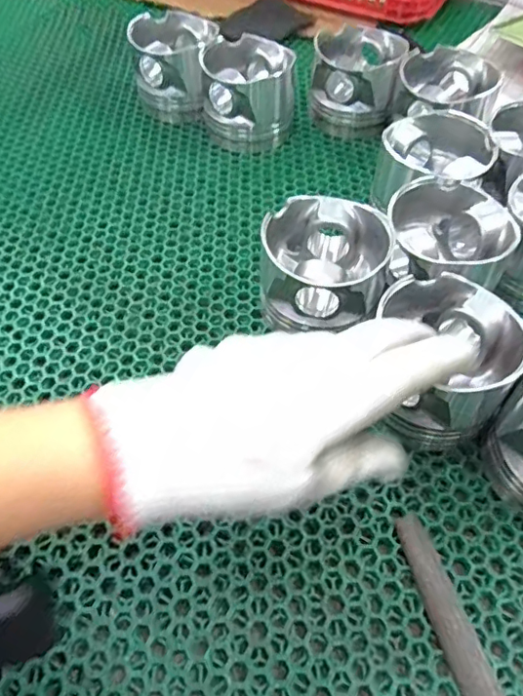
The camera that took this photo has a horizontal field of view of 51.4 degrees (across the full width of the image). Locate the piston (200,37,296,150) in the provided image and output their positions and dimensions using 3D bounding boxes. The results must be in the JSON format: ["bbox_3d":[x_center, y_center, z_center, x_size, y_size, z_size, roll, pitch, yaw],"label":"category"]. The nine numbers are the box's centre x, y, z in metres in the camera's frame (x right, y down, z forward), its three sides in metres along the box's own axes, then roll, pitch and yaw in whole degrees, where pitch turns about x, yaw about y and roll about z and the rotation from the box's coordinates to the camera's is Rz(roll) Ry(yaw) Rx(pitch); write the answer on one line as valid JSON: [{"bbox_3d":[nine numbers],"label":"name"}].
[{"bbox_3d":[-0.012,-0.249,0.534,0.088,0.074,0.088,0,54,-2],"label":"piston"}]

